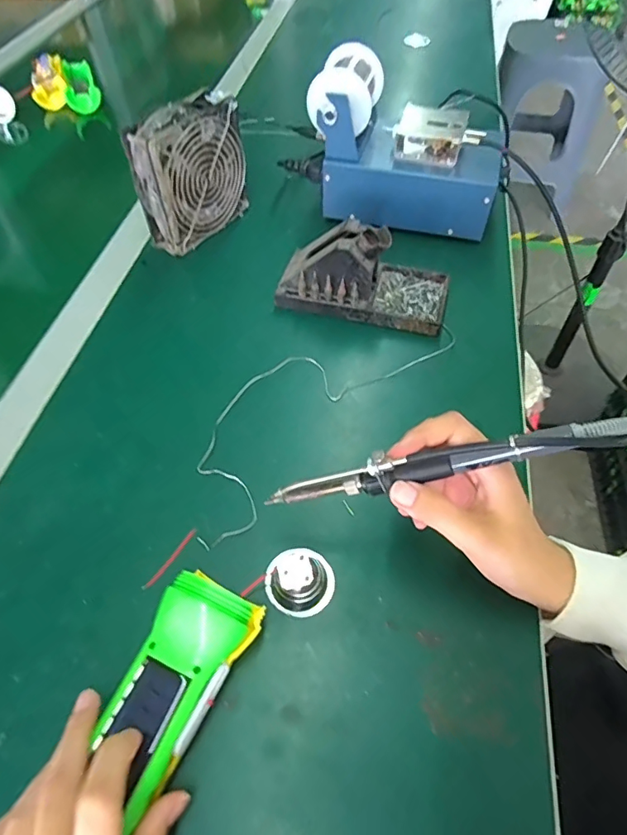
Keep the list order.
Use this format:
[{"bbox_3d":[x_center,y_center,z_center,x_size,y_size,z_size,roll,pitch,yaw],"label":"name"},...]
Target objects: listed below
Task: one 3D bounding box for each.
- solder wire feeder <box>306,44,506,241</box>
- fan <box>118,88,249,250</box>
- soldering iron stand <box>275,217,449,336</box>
[{"bbox_3d":[0.101,-0.288,0.532,0.192,0.139,0.106,12,55,11],"label":"solder wire feeder"},{"bbox_3d":[-0.127,-0.253,0.522,0.045,0.128,0.124,28,60,21],"label":"fan"},{"bbox_3d":[0.049,-0.139,0.469,0.156,0.072,0.077,12,55,11],"label":"soldering iron stand"}]

